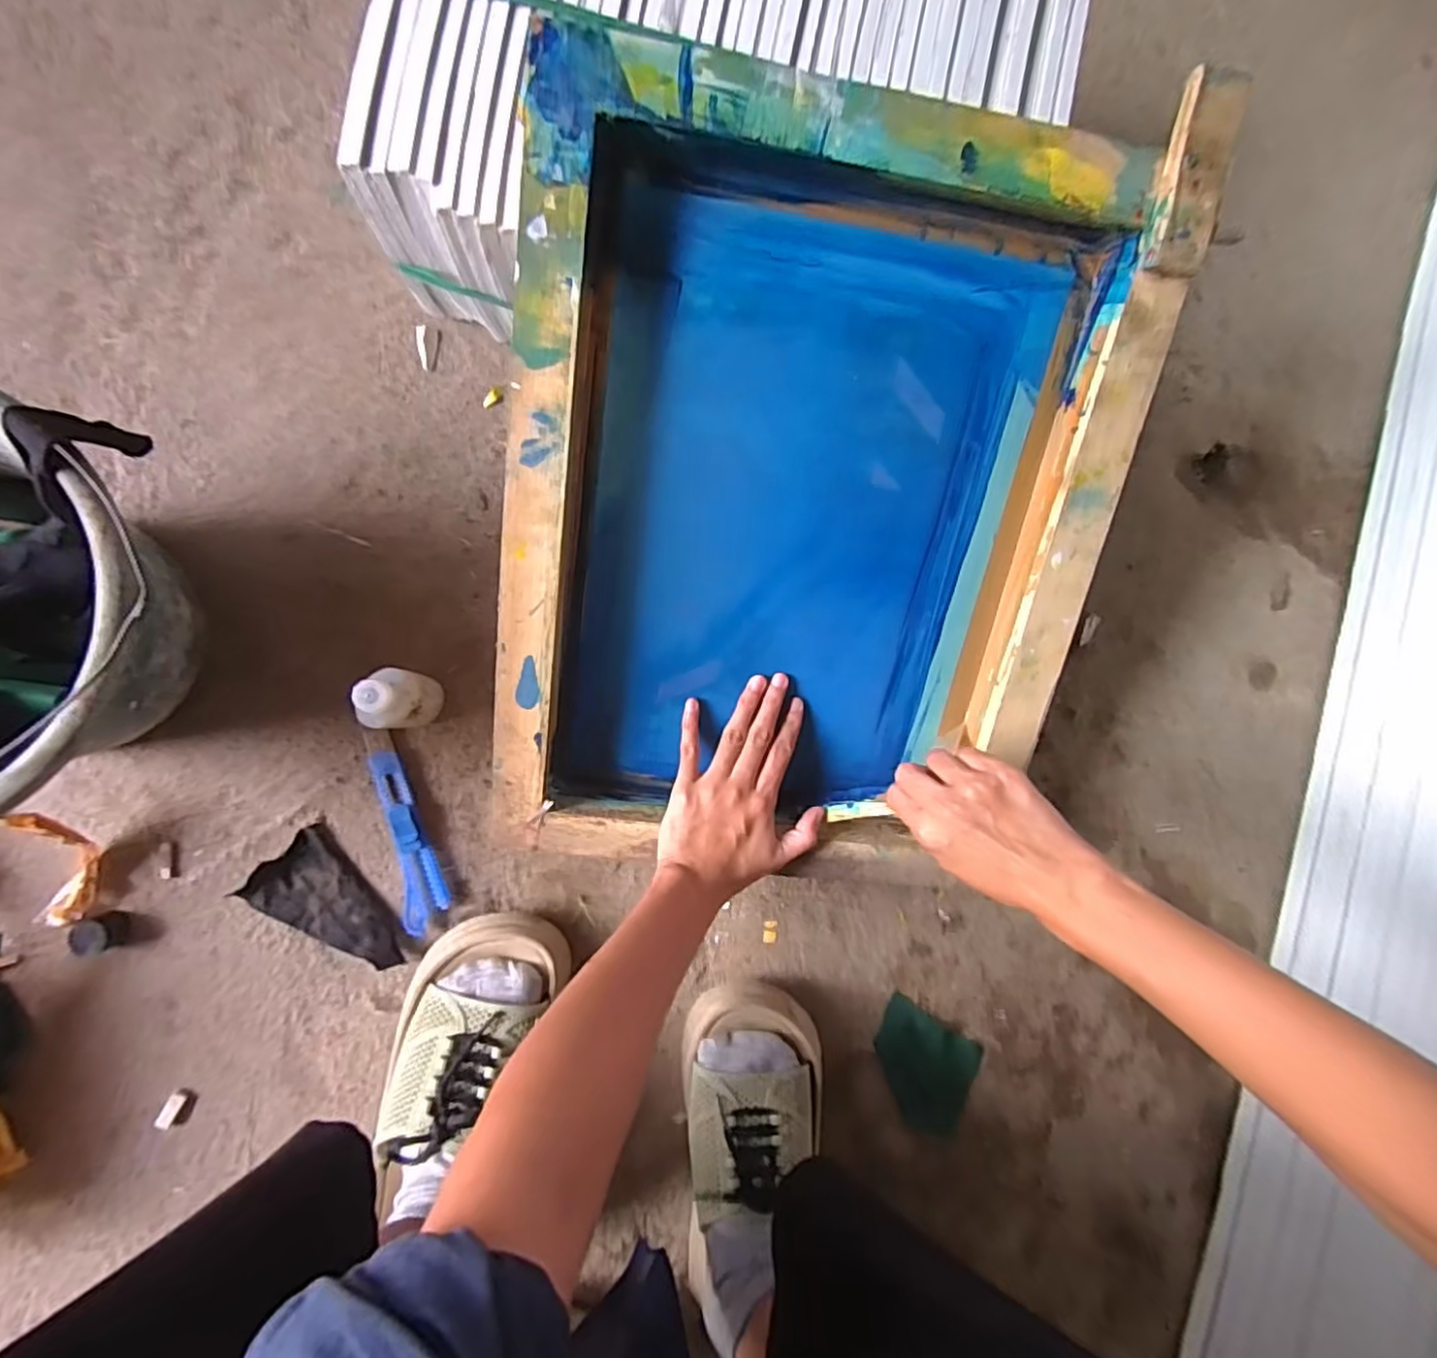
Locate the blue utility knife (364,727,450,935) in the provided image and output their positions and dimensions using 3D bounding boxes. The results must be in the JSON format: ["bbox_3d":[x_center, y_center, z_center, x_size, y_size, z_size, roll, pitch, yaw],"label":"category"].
[{"bbox_3d":[-0.229,0.109,0.481,0.033,0.014,0.148,-17,90,-7],"label":"blue utility knife"}]

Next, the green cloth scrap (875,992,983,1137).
[{"bbox_3d":[0.162,0.311,0.530,0.096,0.006,0.079,33,85,-4],"label":"green cloth scrap"}]

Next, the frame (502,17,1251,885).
[{"bbox_3d":[0.058,-0.098,0.424,0.363,0.051,0.474,7,109,-6],"label":"frame"}]

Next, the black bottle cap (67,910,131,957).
[{"bbox_3d":[-0.417,0.172,0.449,0.021,0.025,0.024,-17,90,-7],"label":"black bottle cap"}]

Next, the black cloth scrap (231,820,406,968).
[{"bbox_3d":[-0.276,0.167,0.472,0.062,0.014,0.111,-42,93,-6],"label":"black cloth scrap"}]

